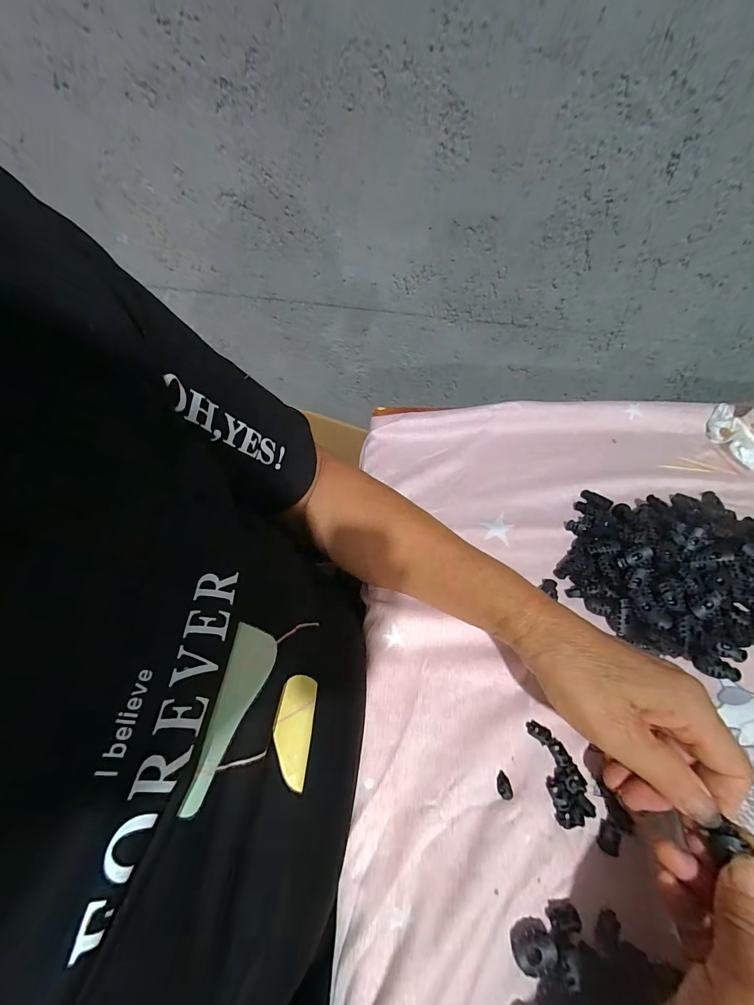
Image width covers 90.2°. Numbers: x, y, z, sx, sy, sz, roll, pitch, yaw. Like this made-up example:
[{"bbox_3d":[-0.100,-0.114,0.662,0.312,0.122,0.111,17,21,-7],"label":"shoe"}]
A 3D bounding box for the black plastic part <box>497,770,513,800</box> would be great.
[{"bbox_3d":[0.084,0.187,0.248,0.009,0.004,0.015,-2,52,-2],"label":"black plastic part"}]

